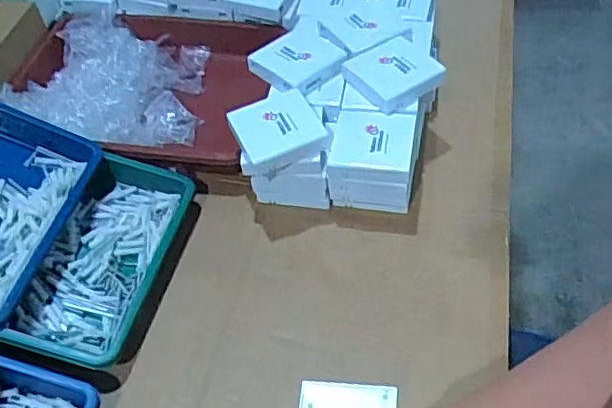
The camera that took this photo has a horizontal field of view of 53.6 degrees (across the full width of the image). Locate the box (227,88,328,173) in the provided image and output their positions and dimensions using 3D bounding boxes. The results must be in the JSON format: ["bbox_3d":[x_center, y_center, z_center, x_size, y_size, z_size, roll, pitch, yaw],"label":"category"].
[{"bbox_3d":[-0.030,-0.079,0.651,0.086,0.025,0.086,-23,52,-14],"label":"box"}]

